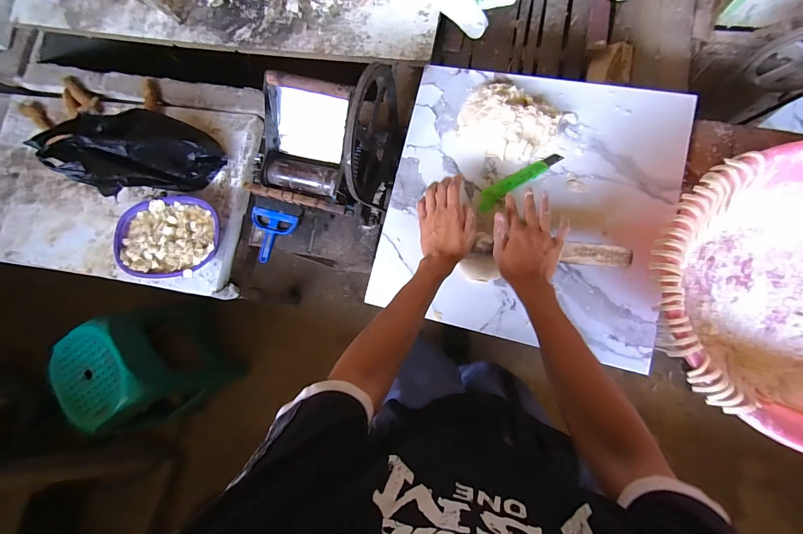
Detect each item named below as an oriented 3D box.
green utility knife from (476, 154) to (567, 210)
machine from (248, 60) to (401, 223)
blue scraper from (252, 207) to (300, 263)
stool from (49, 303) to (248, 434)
[{"bbox_3d":[0.215,-0.162,0.644,0.169,0.011,0.031,-35,80,3],"label":"green utility knife"},{"bbox_3d":[-0.154,-0.260,0.781,0.254,0.364,0.291,15,86,9],"label":"machine"},{"bbox_3d":[-0.358,-0.082,0.942,0.131,0.028,0.140,15,86,9],"label":"blue scraper"},{"bbox_3d":[-0.924,0.366,1.292,0.351,0.526,0.355,-33,80,3],"label":"stool"}]

